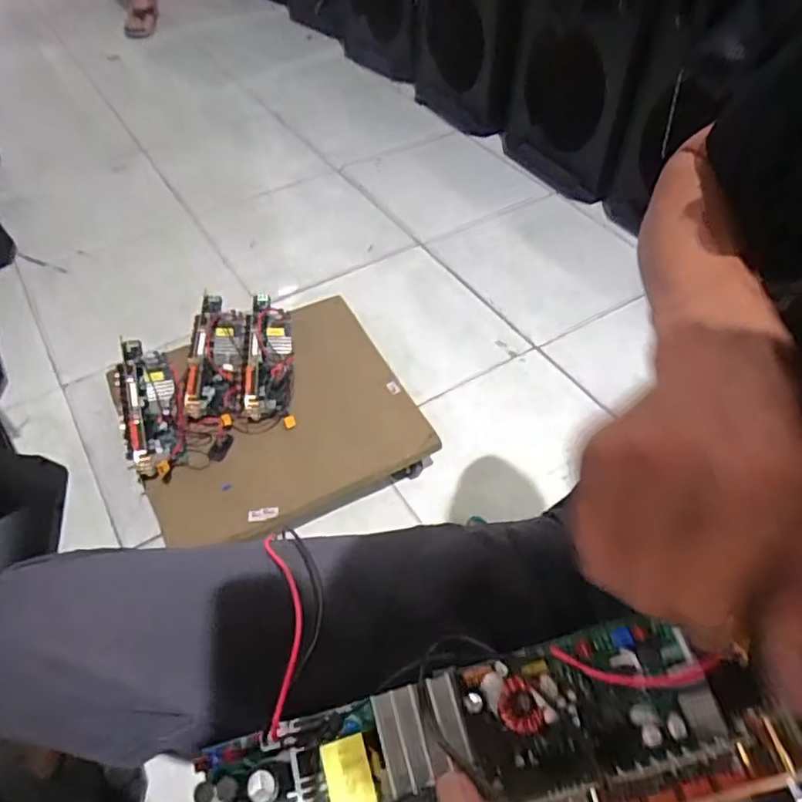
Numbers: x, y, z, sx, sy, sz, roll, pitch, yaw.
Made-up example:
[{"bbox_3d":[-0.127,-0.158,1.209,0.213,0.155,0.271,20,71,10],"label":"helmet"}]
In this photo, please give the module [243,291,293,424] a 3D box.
[{"bbox_3d":[-0.216,-0.078,1.008,0.075,0.047,0.250,-5,50,-3],"label":"module"}]

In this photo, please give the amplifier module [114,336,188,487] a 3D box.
[{"bbox_3d":[-0.385,0.009,0.942,0.096,0.045,0.271,-18,52,-14],"label":"amplifier module"}]

